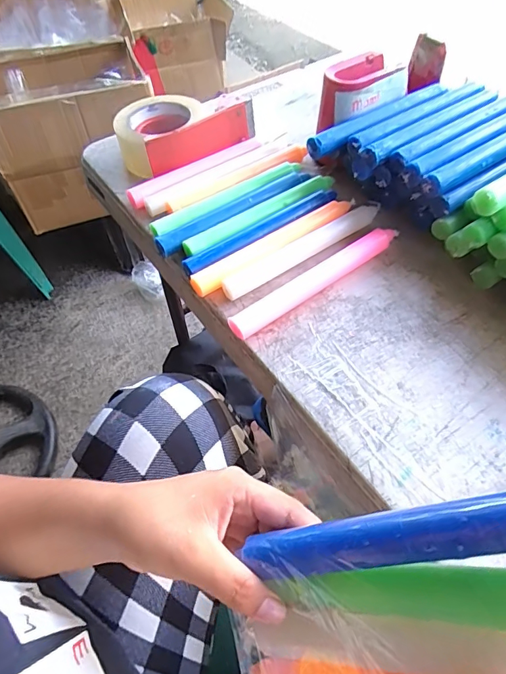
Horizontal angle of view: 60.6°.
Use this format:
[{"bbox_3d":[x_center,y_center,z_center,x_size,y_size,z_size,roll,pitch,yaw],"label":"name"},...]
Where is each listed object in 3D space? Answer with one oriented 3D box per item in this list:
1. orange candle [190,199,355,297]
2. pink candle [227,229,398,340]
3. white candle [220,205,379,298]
[{"bbox_3d":[0.026,-0.096,0.454,0.200,0.020,0.025,-32,60,-19],"label":"orange candle"},{"bbox_3d":[0.065,-0.056,0.423,0.204,0.018,0.019,-32,60,-19],"label":"pink candle"},{"bbox_3d":[0.056,-0.092,0.451,0.199,0.015,0.021,-31,59,-18],"label":"white candle"}]

